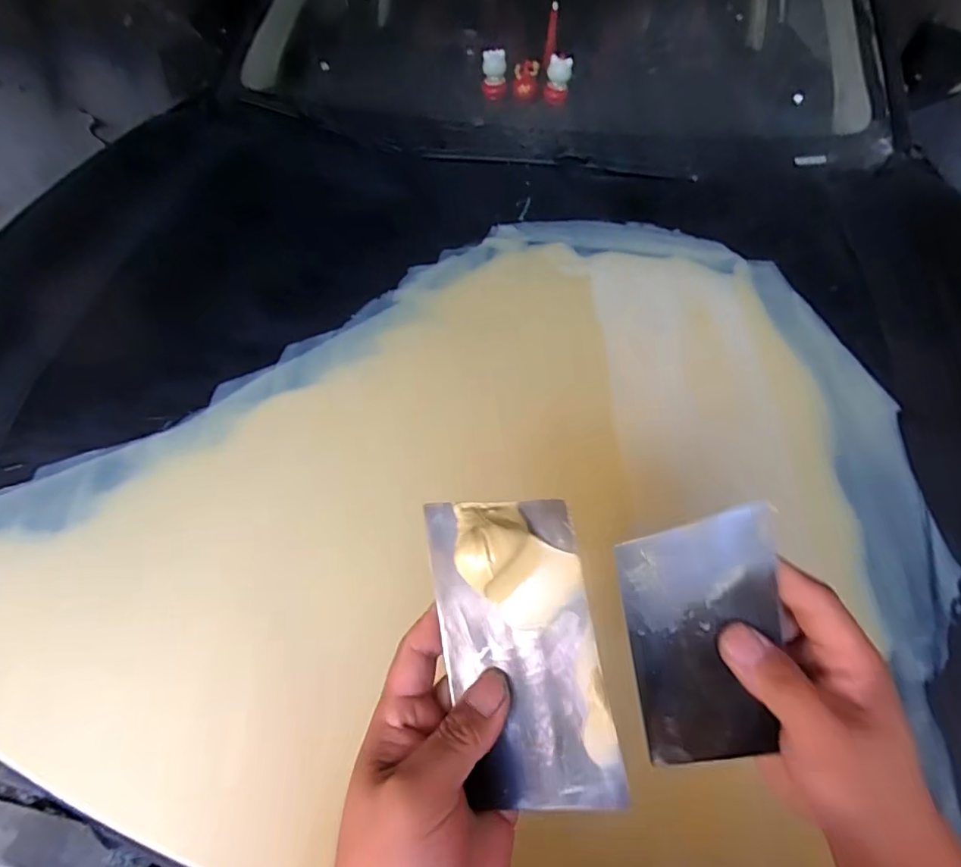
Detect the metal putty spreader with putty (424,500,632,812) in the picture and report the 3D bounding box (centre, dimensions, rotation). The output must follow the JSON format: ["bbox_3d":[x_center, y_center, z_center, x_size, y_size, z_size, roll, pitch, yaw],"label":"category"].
[{"bbox_3d":[0.014,0.096,0.232,0.072,0.020,0.134,-15,76,20],"label":"metal putty spreader with putty"}]

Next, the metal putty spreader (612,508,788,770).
[{"bbox_3d":[0.112,0.104,0.257,0.071,0.130,0.004,-10,10,9],"label":"metal putty spreader"}]

